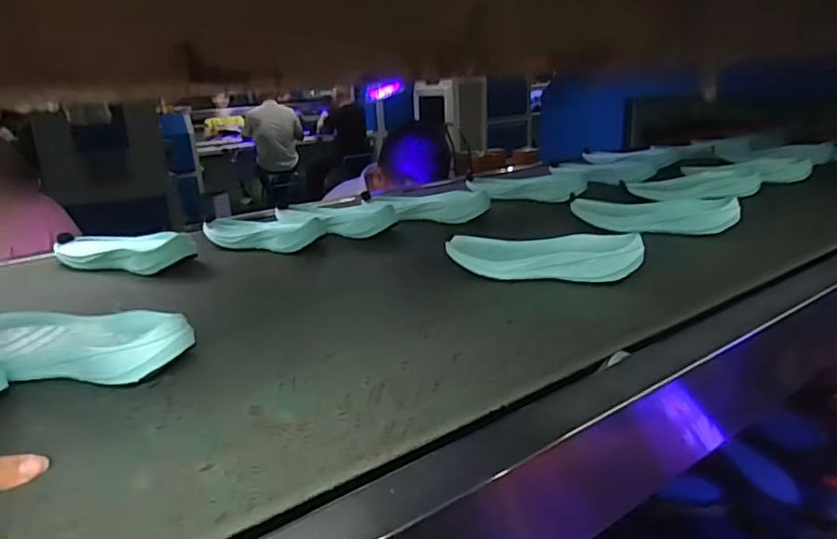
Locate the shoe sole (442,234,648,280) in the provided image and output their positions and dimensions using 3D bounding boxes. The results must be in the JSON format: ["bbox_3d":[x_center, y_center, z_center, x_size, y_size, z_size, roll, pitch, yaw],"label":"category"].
[{"bbox_3d":[0.135,-0.014,0.641,0.214,0.047,0.062,5,19,21],"label":"shoe sole"}]

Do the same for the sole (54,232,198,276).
[{"bbox_3d":[-0.408,-0.025,0.771,0.224,0.048,0.087,8,20,28],"label":"sole"}]

